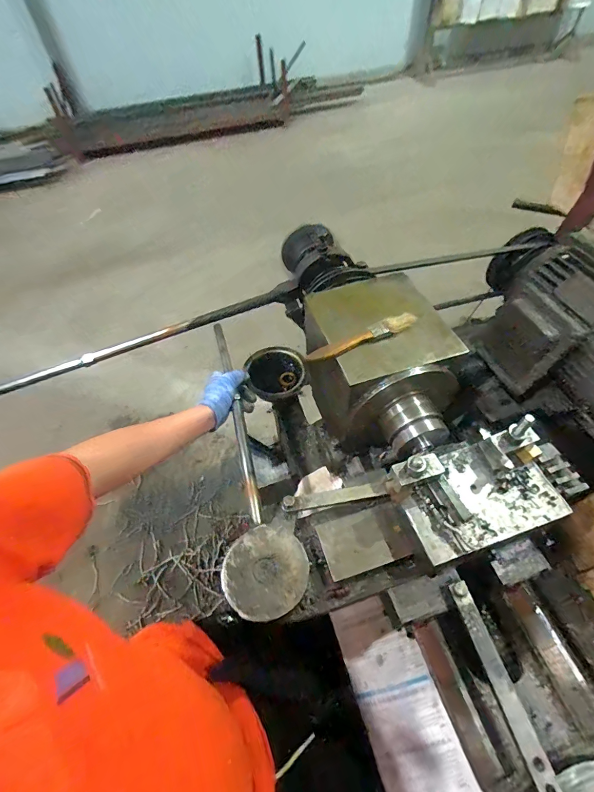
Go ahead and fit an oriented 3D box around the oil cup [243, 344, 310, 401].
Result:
[{"bbox_3d":[-0.044,-0.047,0.760,0.128,0.042,0.112,-5,53,-1],"label":"oil cup"}]

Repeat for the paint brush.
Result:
[{"bbox_3d":[0.079,-0.073,0.444,0.145,0.018,0.020,-18,54,-11],"label":"paint brush"}]

